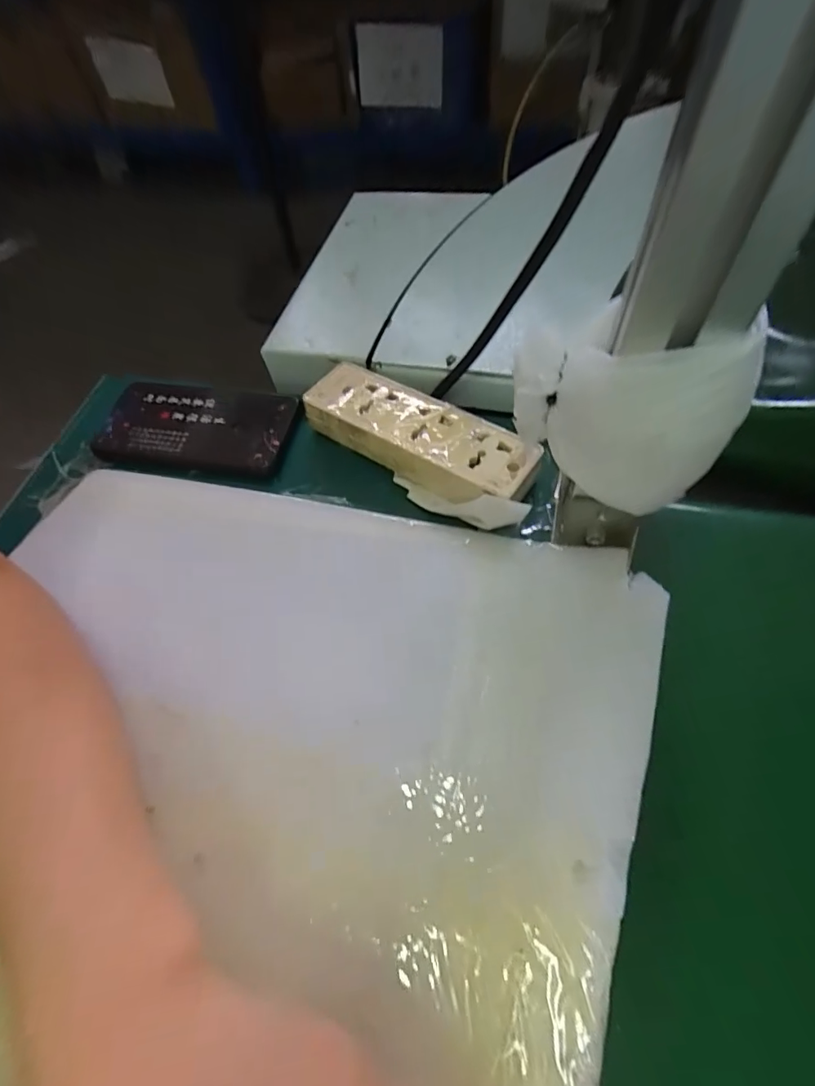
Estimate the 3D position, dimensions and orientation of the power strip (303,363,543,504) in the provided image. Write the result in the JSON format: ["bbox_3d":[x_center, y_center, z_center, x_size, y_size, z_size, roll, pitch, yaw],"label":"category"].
[{"bbox_3d":[0.007,-0.072,0.339,0.165,0.033,0.052,30,67,21],"label":"power strip"}]

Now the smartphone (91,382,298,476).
[{"bbox_3d":[-0.167,-0.092,0.377,0.156,0.006,0.083,7,61,10],"label":"smartphone"}]

